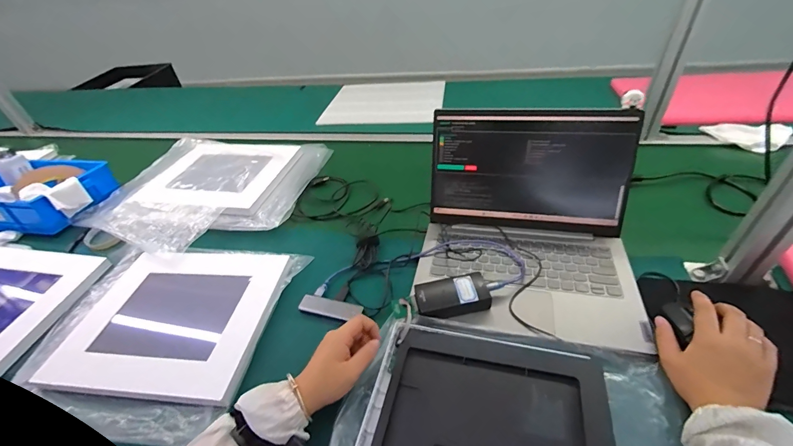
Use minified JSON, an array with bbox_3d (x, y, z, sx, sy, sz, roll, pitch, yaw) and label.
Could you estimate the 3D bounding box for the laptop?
[{"bbox_3d":[0.194,-0.007,0.524,0.307,0.174,0.289,4,42,13],"label":"laptop"}]

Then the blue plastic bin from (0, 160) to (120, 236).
[{"bbox_3d":[-1.004,-0.075,0.946,0.491,0.113,0.224,4,42,13],"label":"blue plastic bin"}]

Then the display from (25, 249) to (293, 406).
[{"bbox_3d":[-0.363,0.148,0.569,0.326,0.013,0.254,0,42,9],"label":"display"}]

